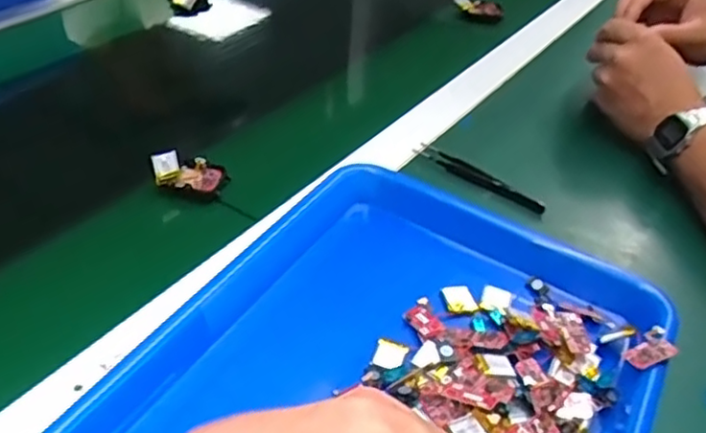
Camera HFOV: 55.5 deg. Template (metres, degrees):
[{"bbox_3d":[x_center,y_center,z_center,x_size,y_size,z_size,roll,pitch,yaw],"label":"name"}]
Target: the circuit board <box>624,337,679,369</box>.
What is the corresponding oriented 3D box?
[{"bbox_3d":[0.174,0.080,0.392,0.028,0.005,0.015,-24,40,-7],"label":"circuit board"}]

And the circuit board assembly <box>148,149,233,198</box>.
[{"bbox_3d":[-0.123,-0.037,0.511,0.053,0.026,0.033,6,42,-1],"label":"circuit board assembly"}]

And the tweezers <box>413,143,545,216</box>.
[{"bbox_3d":[0.102,-0.032,0.547,0.118,0.008,0.016,32,48,26],"label":"tweezers"}]

